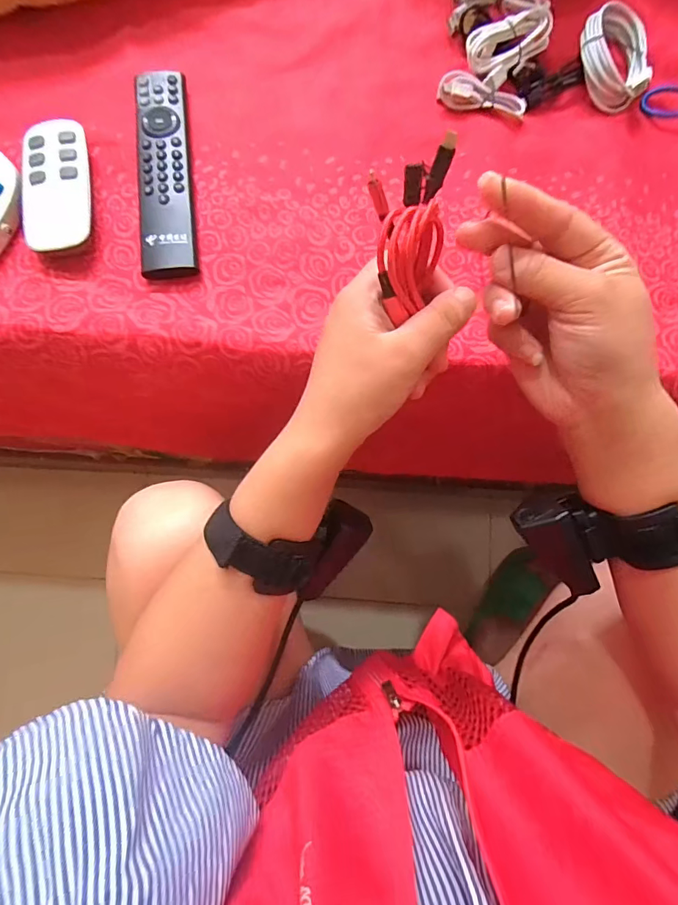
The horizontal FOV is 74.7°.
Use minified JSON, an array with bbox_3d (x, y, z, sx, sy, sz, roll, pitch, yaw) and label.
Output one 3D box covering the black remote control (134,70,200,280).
[{"bbox_3d":[-0.137,-0.223,0.350,0.041,0.012,0.181,-6,77,-2],"label":"black remote control"}]

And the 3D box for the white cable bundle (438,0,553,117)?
[{"bbox_3d":[0.135,-0.351,0.379,0.084,0.023,0.125,8,76,1],"label":"white cable bundle"}]

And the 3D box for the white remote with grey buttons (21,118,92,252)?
[{"bbox_3d":[-0.216,-0.203,0.342,0.051,0.022,0.105,-8,77,-3],"label":"white remote with grey buttons"}]

